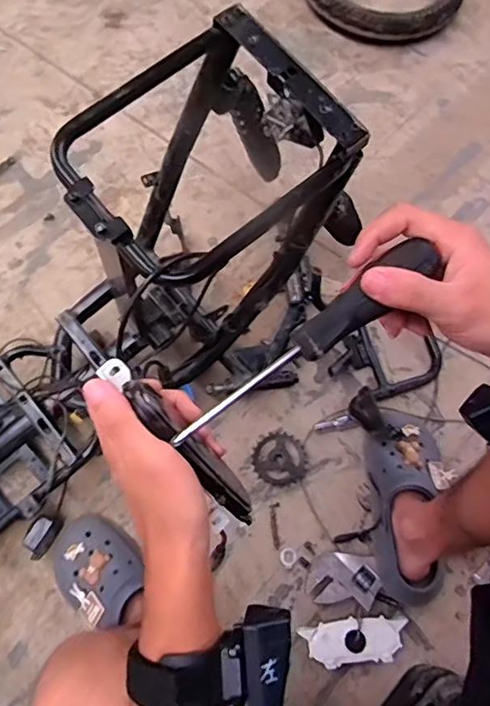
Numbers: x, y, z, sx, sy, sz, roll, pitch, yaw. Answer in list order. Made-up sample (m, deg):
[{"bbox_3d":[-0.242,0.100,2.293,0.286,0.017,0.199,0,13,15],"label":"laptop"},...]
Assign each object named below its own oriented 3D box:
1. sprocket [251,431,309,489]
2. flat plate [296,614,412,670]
[{"bbox_3d":[0.056,0.165,0.847,0.084,0.014,0.082,1,67,-2],"label":"sprocket"},{"bbox_3d":[0.152,0.394,0.752,0.141,0.015,0.054,-5,67,-4],"label":"flat plate"}]

